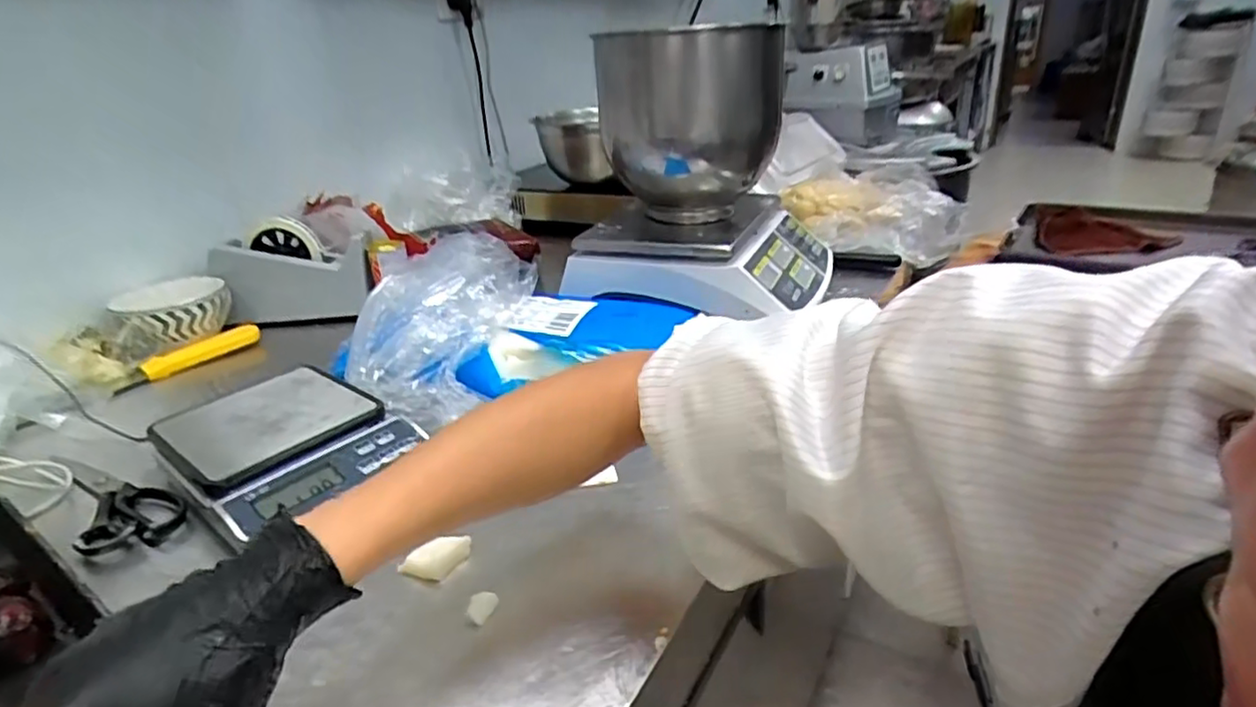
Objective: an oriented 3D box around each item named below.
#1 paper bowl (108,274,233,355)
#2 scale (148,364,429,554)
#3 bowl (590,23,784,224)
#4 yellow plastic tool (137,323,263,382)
[{"bbox_3d":[-0.562,-0.044,0.834,0.128,0.072,0.103,-19,29,-29],"label":"paper bowl"},{"bbox_3d":[-0.301,0.072,0.583,0.213,0.045,0.155,19,34,41],"label":"scale"},{"bbox_3d":[0.074,-0.257,0.781,0.190,0.208,0.190,-3,25,2],"label":"bowl"},{"bbox_3d":[-0.515,-0.006,0.815,0.019,0.020,0.129,13,30,32],"label":"yellow plastic tool"}]

